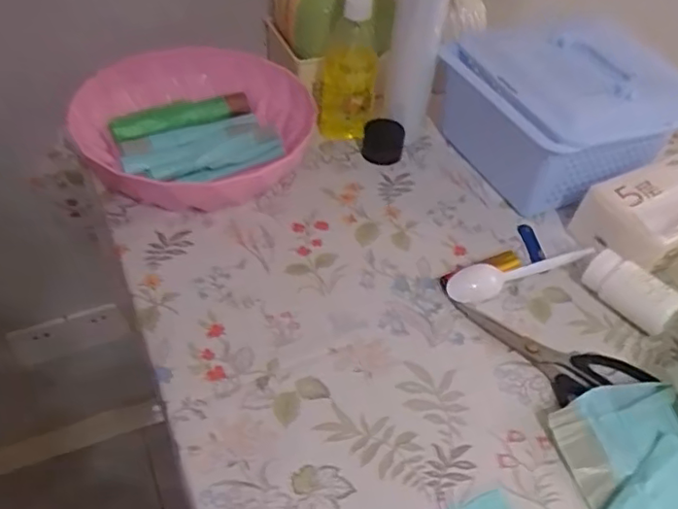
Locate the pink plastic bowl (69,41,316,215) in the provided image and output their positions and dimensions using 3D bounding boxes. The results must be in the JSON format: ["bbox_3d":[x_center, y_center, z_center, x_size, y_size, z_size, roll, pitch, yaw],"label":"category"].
[{"bbox_3d":[-0.138,-0.128,0.641,0.243,0.059,0.222,2,46,-2],"label":"pink plastic bowl"}]

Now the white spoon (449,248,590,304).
[{"bbox_3d":[0.166,0.012,0.564,0.153,0.012,0.032,-20,51,-22],"label":"white spoon"}]

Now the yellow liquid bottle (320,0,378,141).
[{"bbox_3d":[0.012,-0.208,0.647,0.058,0.174,0.040,4,46,-1],"label":"yellow liquid bottle"}]

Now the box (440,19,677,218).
[{"bbox_3d":[0.228,-0.147,0.643,0.166,0.124,0.200,-16,50,-19],"label":"box"}]

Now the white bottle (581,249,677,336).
[{"bbox_3d":[0.251,0.033,0.531,0.032,0.041,0.078,-23,52,-24],"label":"white bottle"}]

